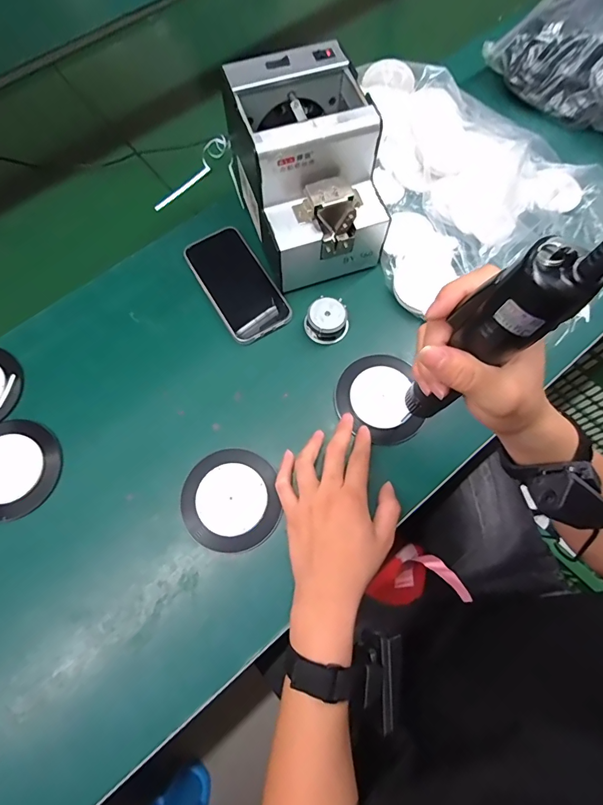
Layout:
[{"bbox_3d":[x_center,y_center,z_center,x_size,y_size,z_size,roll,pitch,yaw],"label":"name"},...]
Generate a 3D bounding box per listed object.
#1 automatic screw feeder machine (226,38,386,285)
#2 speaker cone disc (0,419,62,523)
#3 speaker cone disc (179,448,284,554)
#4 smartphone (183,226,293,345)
[{"bbox_3d":[0.008,-0.242,0.443,0.122,0.147,0.162,-18,72,-6],"label":"automatic screw feeder machine"},{"bbox_3d":[-0.296,0.067,0.416,0.091,0.010,0.100,0,71,0],"label":"speaker cone disc"},{"bbox_3d":[-0.071,0.097,0.410,0.093,0.007,0.097,-9,72,-3],"label":"speaker cone disc"},{"bbox_3d":[-0.075,-0.140,0.482,0.074,0.016,0.145,-31,74,-10],"label":"smartphone"}]

